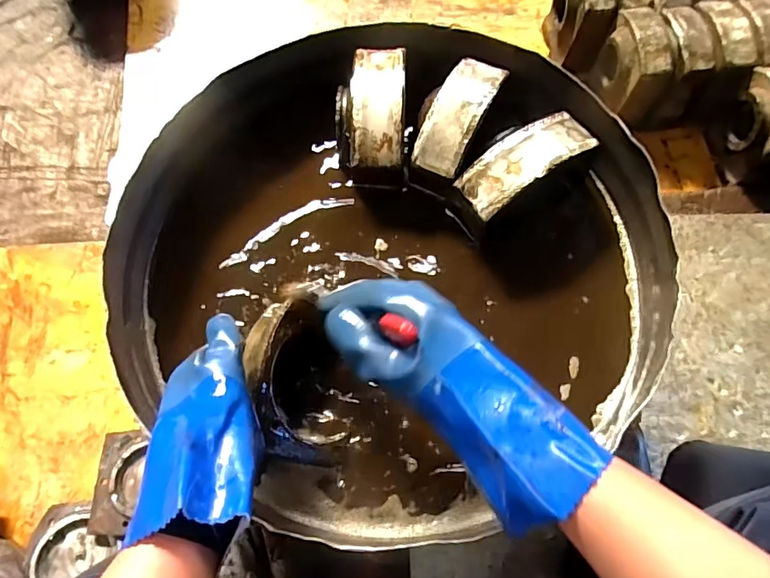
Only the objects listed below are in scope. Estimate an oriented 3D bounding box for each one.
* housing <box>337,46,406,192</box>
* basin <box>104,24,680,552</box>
[{"bbox_3d":[-0.017,-0.211,0.611,0.084,0.075,0.160,1,71,1],"label":"housing"},{"bbox_3d":[0.005,-0.033,0.566,0.576,0.133,0.565,-1,67,2],"label":"basin"}]

